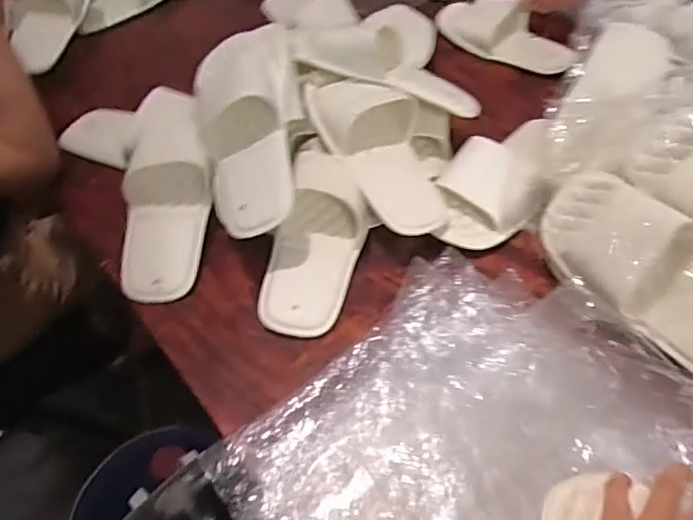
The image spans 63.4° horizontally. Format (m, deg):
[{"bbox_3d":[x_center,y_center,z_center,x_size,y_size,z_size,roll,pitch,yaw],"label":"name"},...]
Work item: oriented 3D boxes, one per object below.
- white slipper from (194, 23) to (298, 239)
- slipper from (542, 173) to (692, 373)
[{"bbox_3d":[-0.107,-0.146,0.605,0.105,0.057,0.257,-6,71,0],"label":"white slipper"},{"bbox_3d":[0.272,0.014,0.500,0.243,0.065,0.103,48,113,34],"label":"slipper"}]

